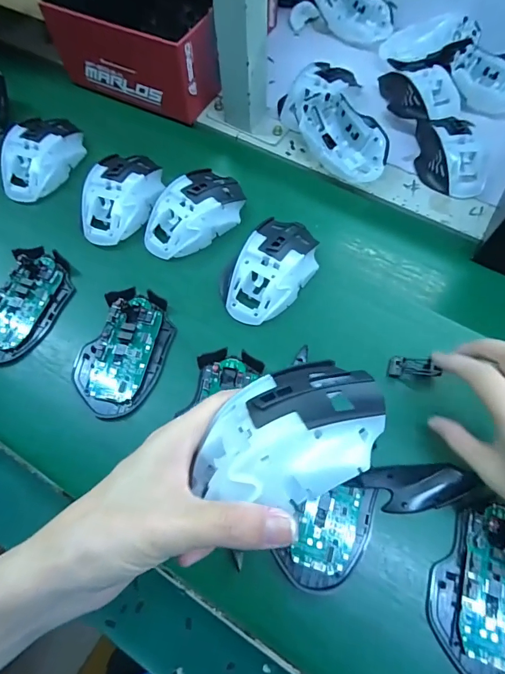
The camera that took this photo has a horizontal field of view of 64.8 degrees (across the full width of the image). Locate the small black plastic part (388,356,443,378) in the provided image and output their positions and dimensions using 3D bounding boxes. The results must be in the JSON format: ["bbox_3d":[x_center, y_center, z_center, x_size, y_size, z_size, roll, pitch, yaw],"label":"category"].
[{"bbox_3d":[0.139,0.026,0.342,0.041,0.006,0.018,0,67,25],"label":"small black plastic part"}]

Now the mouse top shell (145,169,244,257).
[{"bbox_3d":[-0.059,-0.128,0.406,0.069,0.037,0.118,36,71,15],"label":"mouse top shell"}]

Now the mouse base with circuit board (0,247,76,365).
[{"bbox_3d":[-0.216,-0.032,0.370,0.069,0.017,0.113,20,66,10],"label":"mouse base with circuit board"}]

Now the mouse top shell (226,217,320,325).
[{"bbox_3d":[0.019,-0.065,0.374,0.067,0.035,0.116,28,69,12],"label":"mouse top shell"}]

